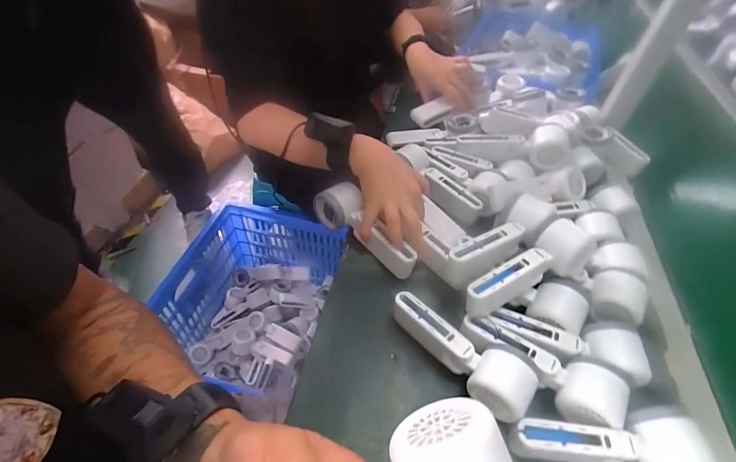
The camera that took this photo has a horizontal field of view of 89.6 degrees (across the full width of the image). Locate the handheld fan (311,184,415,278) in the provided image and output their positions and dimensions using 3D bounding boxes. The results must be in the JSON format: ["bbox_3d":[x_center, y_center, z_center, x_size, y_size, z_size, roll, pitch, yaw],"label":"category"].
[{"bbox_3d":[0.000,-0.006,0.501,0.162,0.056,0.044,34,54,24],"label":"handheld fan"}]

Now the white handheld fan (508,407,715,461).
[{"bbox_3d":[0.212,0.193,0.332,0.160,0.050,0.055,1,48,-4],"label":"white handheld fan"}]

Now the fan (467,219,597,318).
[{"bbox_3d":[0.177,0.043,0.416,0.156,0.064,0.053,-22,53,-23],"label":"fan"}]

